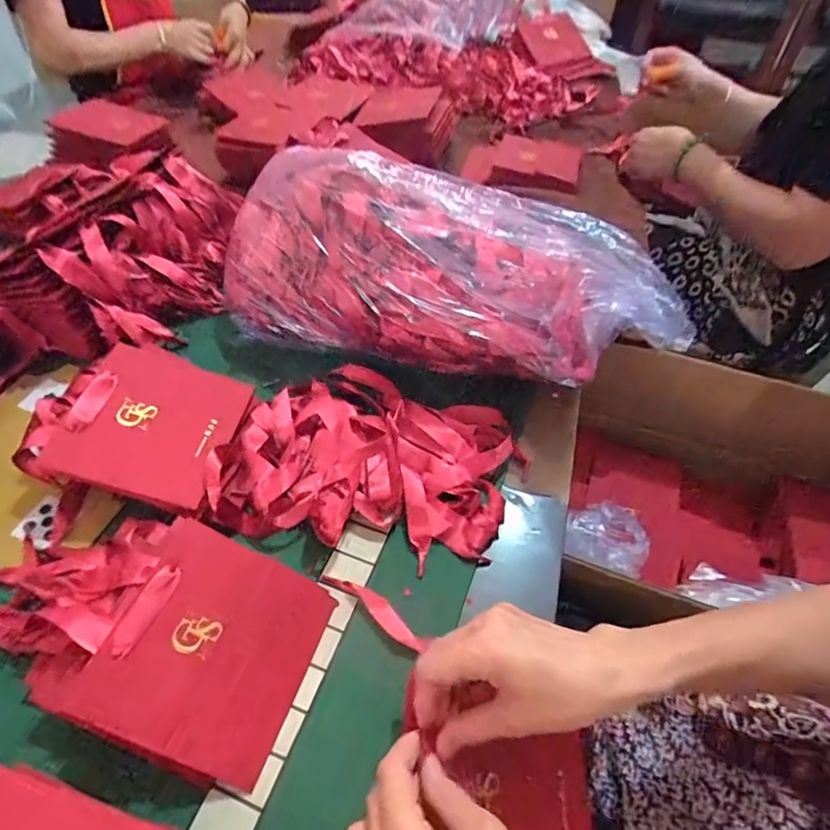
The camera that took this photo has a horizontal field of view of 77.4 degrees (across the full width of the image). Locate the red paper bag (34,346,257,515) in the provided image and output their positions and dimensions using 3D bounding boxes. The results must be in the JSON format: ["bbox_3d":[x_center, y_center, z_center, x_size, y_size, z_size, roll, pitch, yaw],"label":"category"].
[{"bbox_3d":[-0.242,0.004,0.488,0.137,0.012,0.149,19,57,-7],"label":"red paper bag"}]

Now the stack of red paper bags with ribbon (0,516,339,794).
[{"bbox_3d":[-0.222,0.150,0.396,0.284,0.069,0.148,15,51,10],"label":"stack of red paper bags with ribbon"}]

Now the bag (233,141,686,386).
[{"bbox_3d":[0.038,-0.163,0.560,0.488,0.151,0.209,15,51,11],"label":"bag"}]

